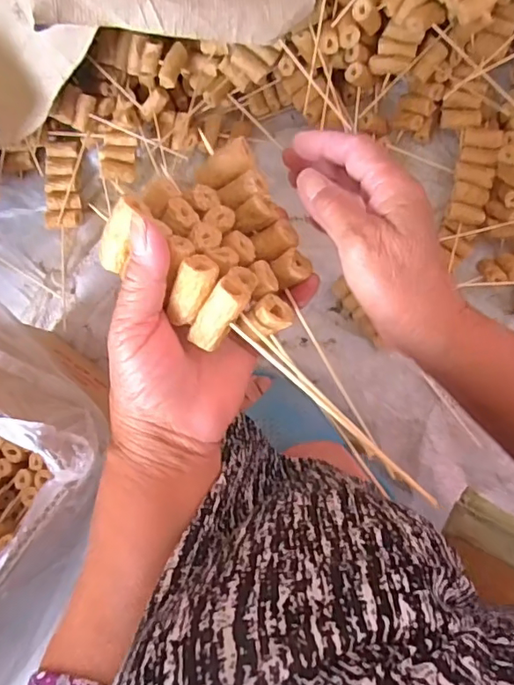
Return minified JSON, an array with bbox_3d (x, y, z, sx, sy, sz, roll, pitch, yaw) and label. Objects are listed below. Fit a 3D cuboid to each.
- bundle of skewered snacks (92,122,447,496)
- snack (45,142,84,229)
[{"bbox_3d":[0.007,-0.004,0.292,0.095,0.055,0.211,-34,86,-1],"label":"bundle of skewered snacks"},{"bbox_3d":[-0.223,-0.183,0.627,0.041,0.022,0.104,-2,85,2],"label":"snack"}]

